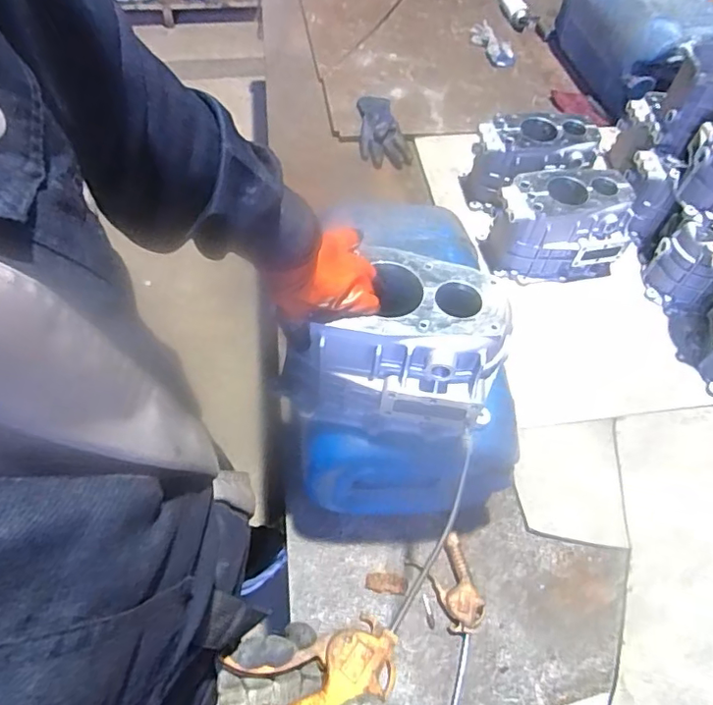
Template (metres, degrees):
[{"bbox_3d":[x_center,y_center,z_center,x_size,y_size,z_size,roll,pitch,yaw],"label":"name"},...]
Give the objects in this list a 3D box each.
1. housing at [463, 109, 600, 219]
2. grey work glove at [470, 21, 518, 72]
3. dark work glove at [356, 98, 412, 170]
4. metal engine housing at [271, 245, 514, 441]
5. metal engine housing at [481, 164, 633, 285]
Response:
[{"bbox_3d":[0.367,-0.399,1.175,0.249,0.162,0.145,7,57,0],"label":"housing"},{"bbox_3d":[0.387,-0.865,1.538,0.076,0.031,0.214,-17,60,-15],"label":"grey work glove"},{"bbox_3d":[0.059,-0.534,1.329,0.117,0.043,0.227,-5,57,-8],"label":"dark work glove"},{"bbox_3d":[0.047,-0.008,0.639,0.231,0.150,0.154,12,59,5],"label":"metal engine housing"},{"bbox_3d":[0.385,-0.252,1.080,0.243,0.163,0.165,1,57,-4],"label":"metal engine housing"}]

